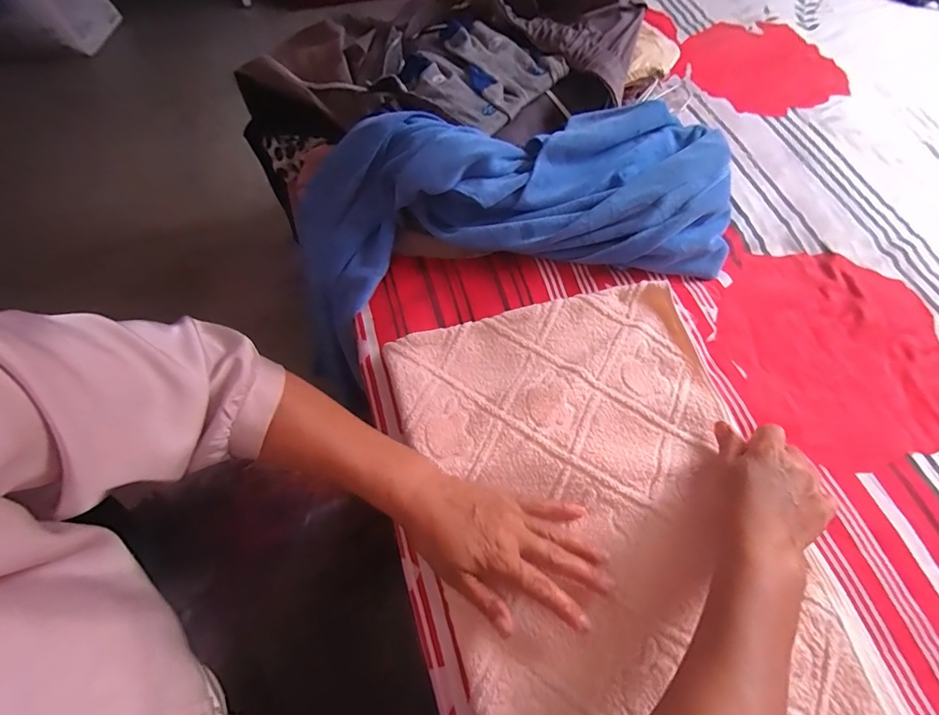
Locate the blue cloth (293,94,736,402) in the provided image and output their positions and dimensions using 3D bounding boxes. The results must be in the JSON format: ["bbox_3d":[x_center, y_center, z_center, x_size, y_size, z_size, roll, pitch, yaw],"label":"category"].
[{"bbox_3d":[0.031,-0.180,0.556,0.498,0.187,0.281,-14,64,-7],"label":"blue cloth"}]

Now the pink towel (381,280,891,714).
[{"bbox_3d":[0.161,0.241,0.346,0.315,0.036,0.688,-17,65,-10],"label":"pink towel"}]

